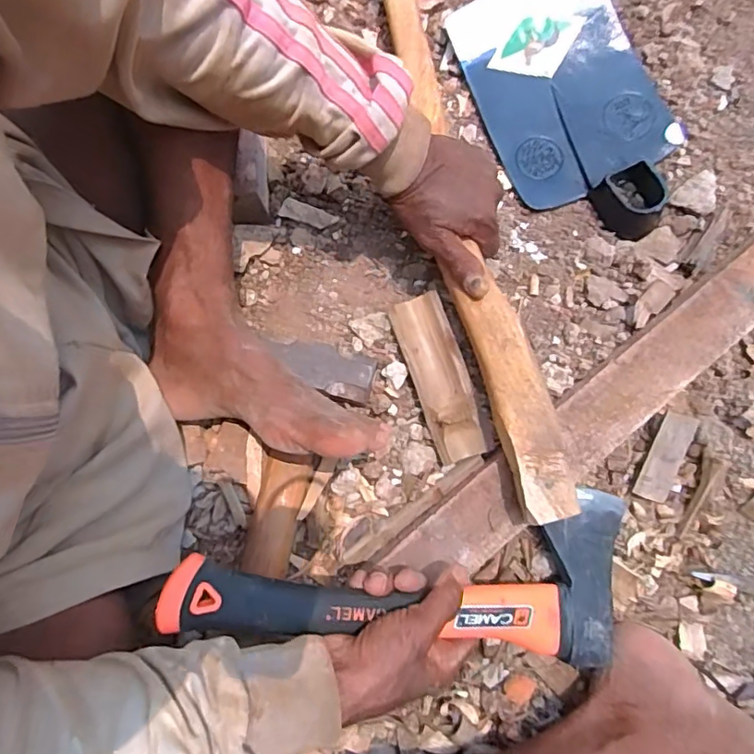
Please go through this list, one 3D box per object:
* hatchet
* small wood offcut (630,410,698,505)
[{"bbox_3d":[0.030,0.146,0.404,0.345,0.028,0.123,6,76,-17],"label":"hatchet"},{"bbox_3d":[0.248,0.069,0.471,0.029,0.009,0.076,21,96,5],"label":"small wood offcut"}]

